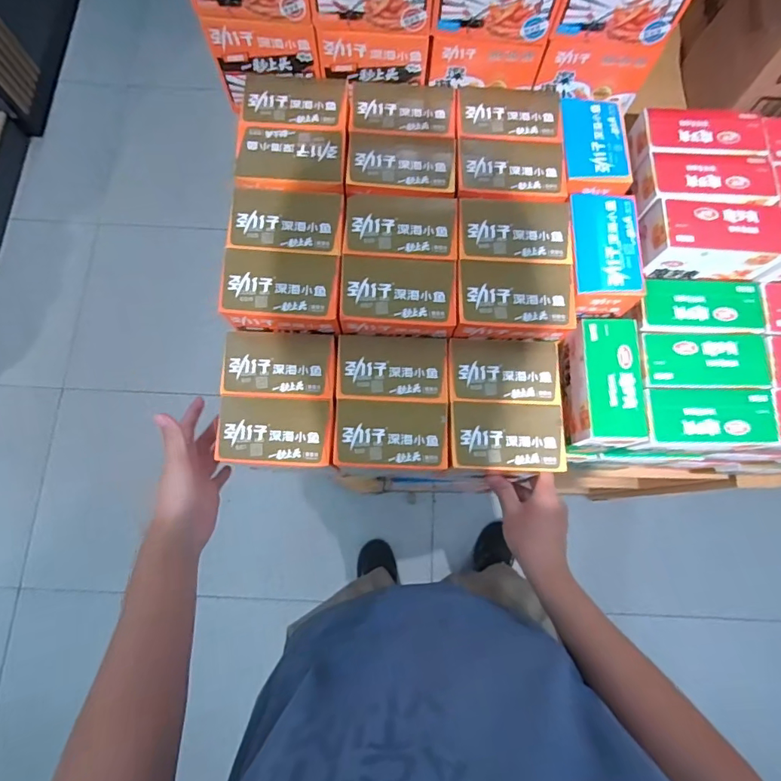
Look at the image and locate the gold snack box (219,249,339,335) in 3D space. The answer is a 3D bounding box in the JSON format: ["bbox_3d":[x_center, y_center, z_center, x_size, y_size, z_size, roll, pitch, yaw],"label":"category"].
[{"bbox_3d":[-0.113,-0.101,0.519,0.118,0.048,0.075,2,75,-1],"label":"gold snack box"}]

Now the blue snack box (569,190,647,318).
[{"bbox_3d":[0.229,-0.149,0.537,0.072,0.051,0.124,-2,76,-2],"label":"blue snack box"}]

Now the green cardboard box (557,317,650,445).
[{"bbox_3d":[0.240,-0.006,0.556,0.066,0.066,0.136,2,75,-1],"label":"green cardboard box"}]

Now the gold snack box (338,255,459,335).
[{"bbox_3d":[0.009,-0.098,0.515,0.120,0.044,0.071,1,75,-1],"label":"gold snack box"}]

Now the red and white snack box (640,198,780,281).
[{"bbox_3d":[0.360,-0.171,0.545,0.140,0.048,0.072,-1,76,-1],"label":"red and white snack box"}]

